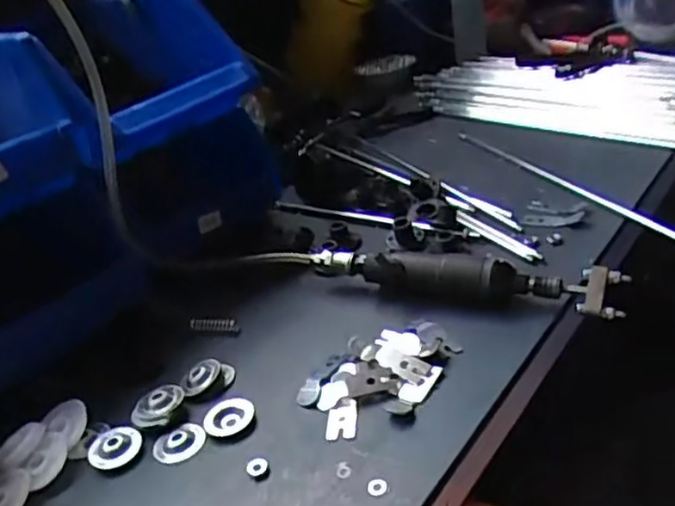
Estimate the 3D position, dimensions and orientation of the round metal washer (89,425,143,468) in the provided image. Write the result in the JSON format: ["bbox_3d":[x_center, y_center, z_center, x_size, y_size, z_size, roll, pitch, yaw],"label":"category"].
[{"bbox_3d":[-0.170,0.147,0.499,0.038,0.009,0.032,-25,33,-29],"label":"round metal washer"}]

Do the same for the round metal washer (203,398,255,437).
[{"bbox_3d":[-0.085,0.129,0.514,0.039,0.006,0.035,-18,28,-9],"label":"round metal washer"}]

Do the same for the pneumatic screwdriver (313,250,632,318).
[{"bbox_3d":[0.102,0.017,0.585,0.279,0.035,0.031,4,32,31],"label":"pneumatic screwdriver"}]

